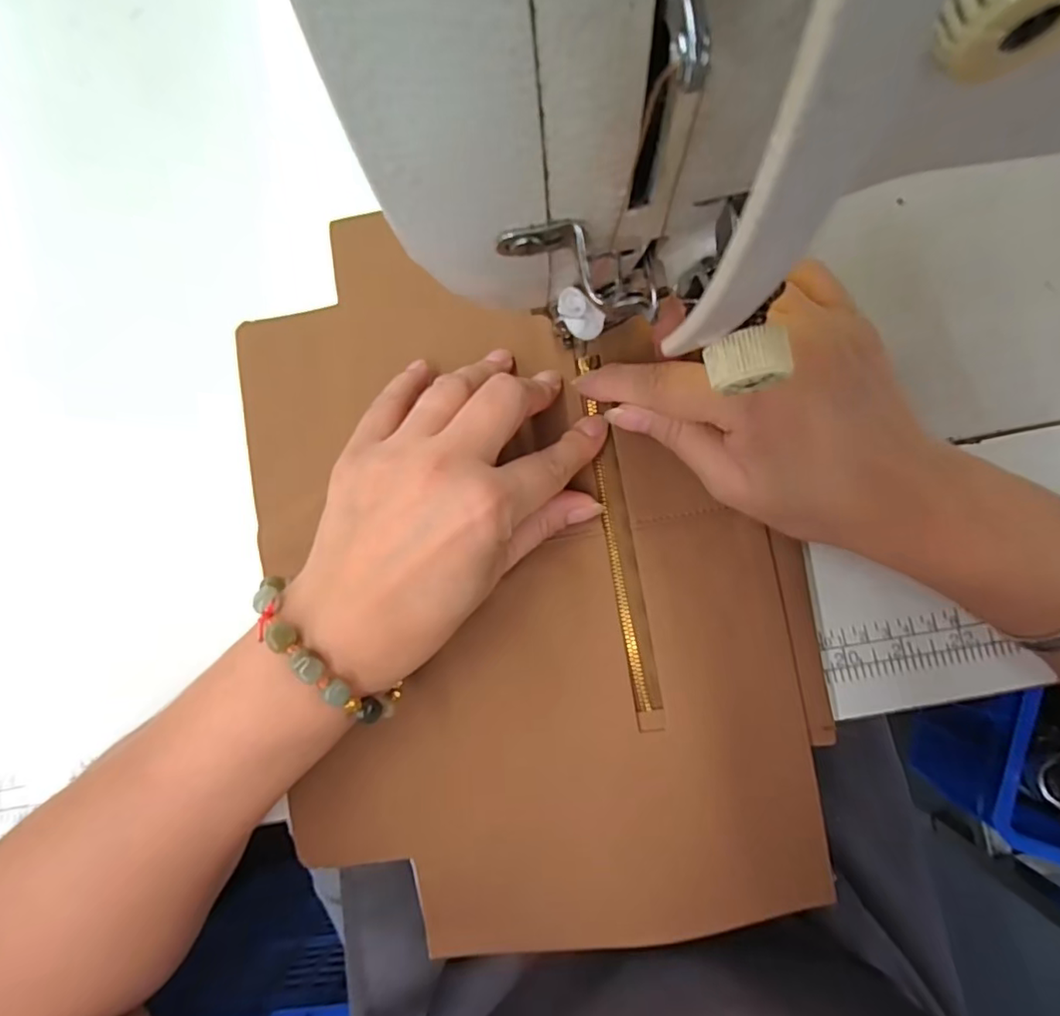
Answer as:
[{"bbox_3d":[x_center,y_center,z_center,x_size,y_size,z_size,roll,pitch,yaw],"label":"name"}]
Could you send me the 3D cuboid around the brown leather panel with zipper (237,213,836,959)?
[{"bbox_3d":[-0.003,0.027,0.263,0.243,0.011,0.335,-10,85,5],"label":"brown leather panel with zipper"}]

